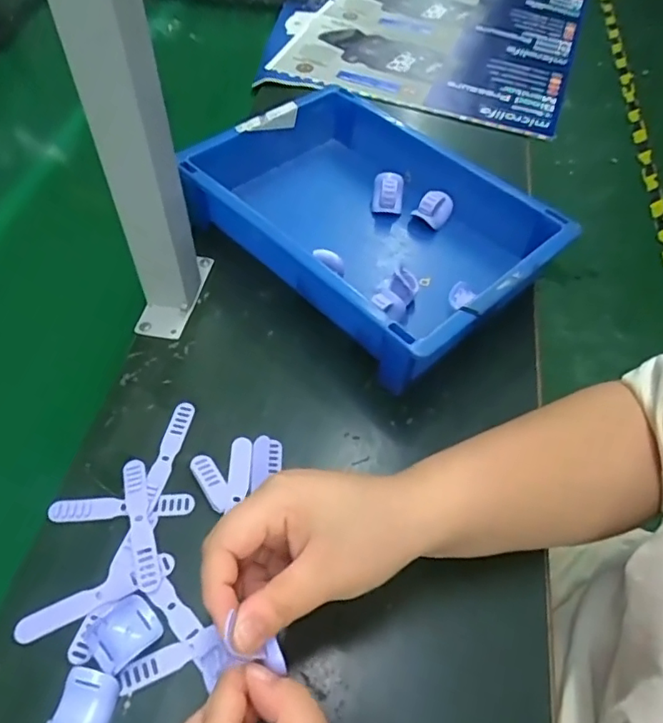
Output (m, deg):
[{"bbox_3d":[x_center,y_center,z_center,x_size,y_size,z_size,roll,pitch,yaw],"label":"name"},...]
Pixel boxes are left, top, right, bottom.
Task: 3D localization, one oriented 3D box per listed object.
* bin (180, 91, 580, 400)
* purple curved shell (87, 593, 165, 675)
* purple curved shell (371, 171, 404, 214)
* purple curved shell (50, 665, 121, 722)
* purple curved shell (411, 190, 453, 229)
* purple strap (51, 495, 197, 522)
[{"bbox_3d":[0.035,-0.132,0.514,0.211,0.067,0.300,-37,62,-25],"label":"bin"},{"bbox_3d":[-0.122,0.158,0.333,0.033,0.013,0.037,38,61,24],"label":"purple curved shell"},{"bbox_3d":[0.054,-0.161,0.548,0.029,0.030,0.033,5,53,2],"label":"purple curved shell"},{"bbox_3d":[-0.133,0.189,0.306,0.029,0.018,0.038,11,54,7],"label":"purple curved shell"},{"bbox_3d":[0.097,-0.143,0.539,0.030,0.028,0.032,23,56,15],"label":"purple curved shell"},{"bbox_3d":[-0.140,0.097,0.379,0.093,0.007,0.015,-2,53,-3],"label":"purple strap"}]

